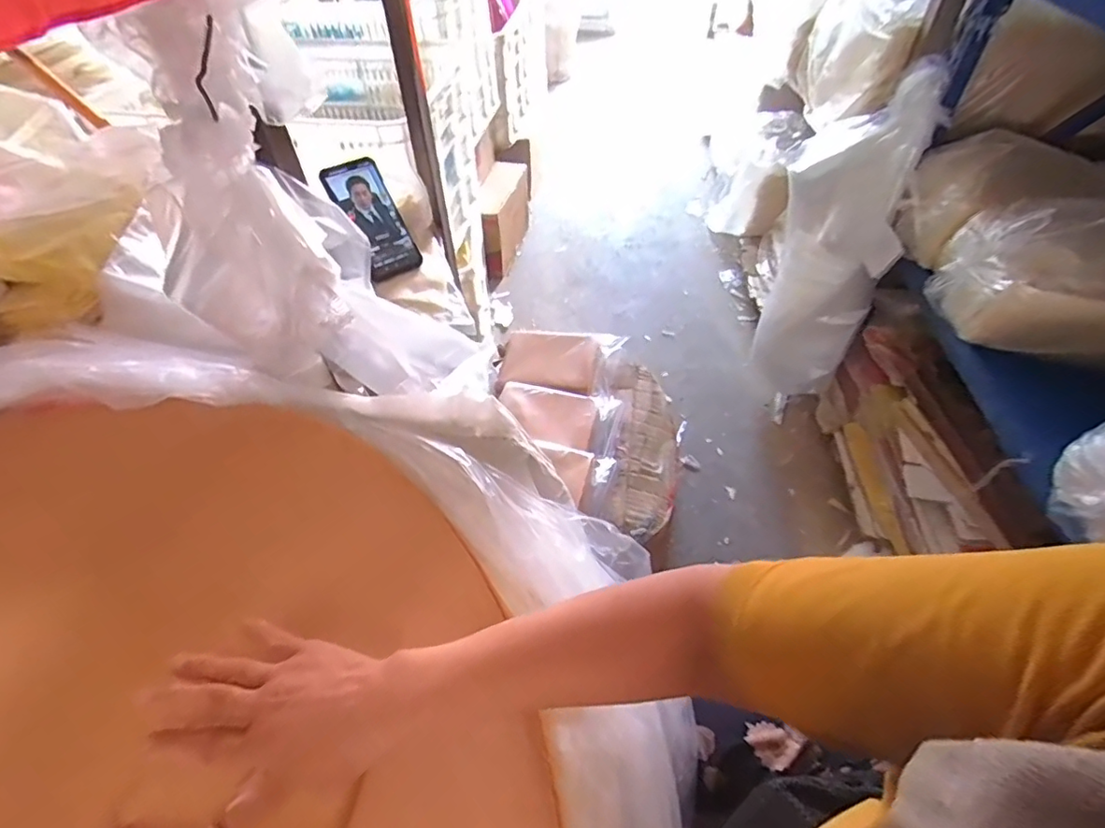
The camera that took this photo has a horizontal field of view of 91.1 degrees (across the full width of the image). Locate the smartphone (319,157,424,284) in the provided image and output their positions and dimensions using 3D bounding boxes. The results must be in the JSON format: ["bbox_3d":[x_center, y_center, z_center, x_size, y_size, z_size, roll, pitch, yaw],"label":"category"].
[{"bbox_3d":[-0.242,-0.263,0.732,0.072,0.018,0.156,-32,102,-23],"label":"smartphone"}]

